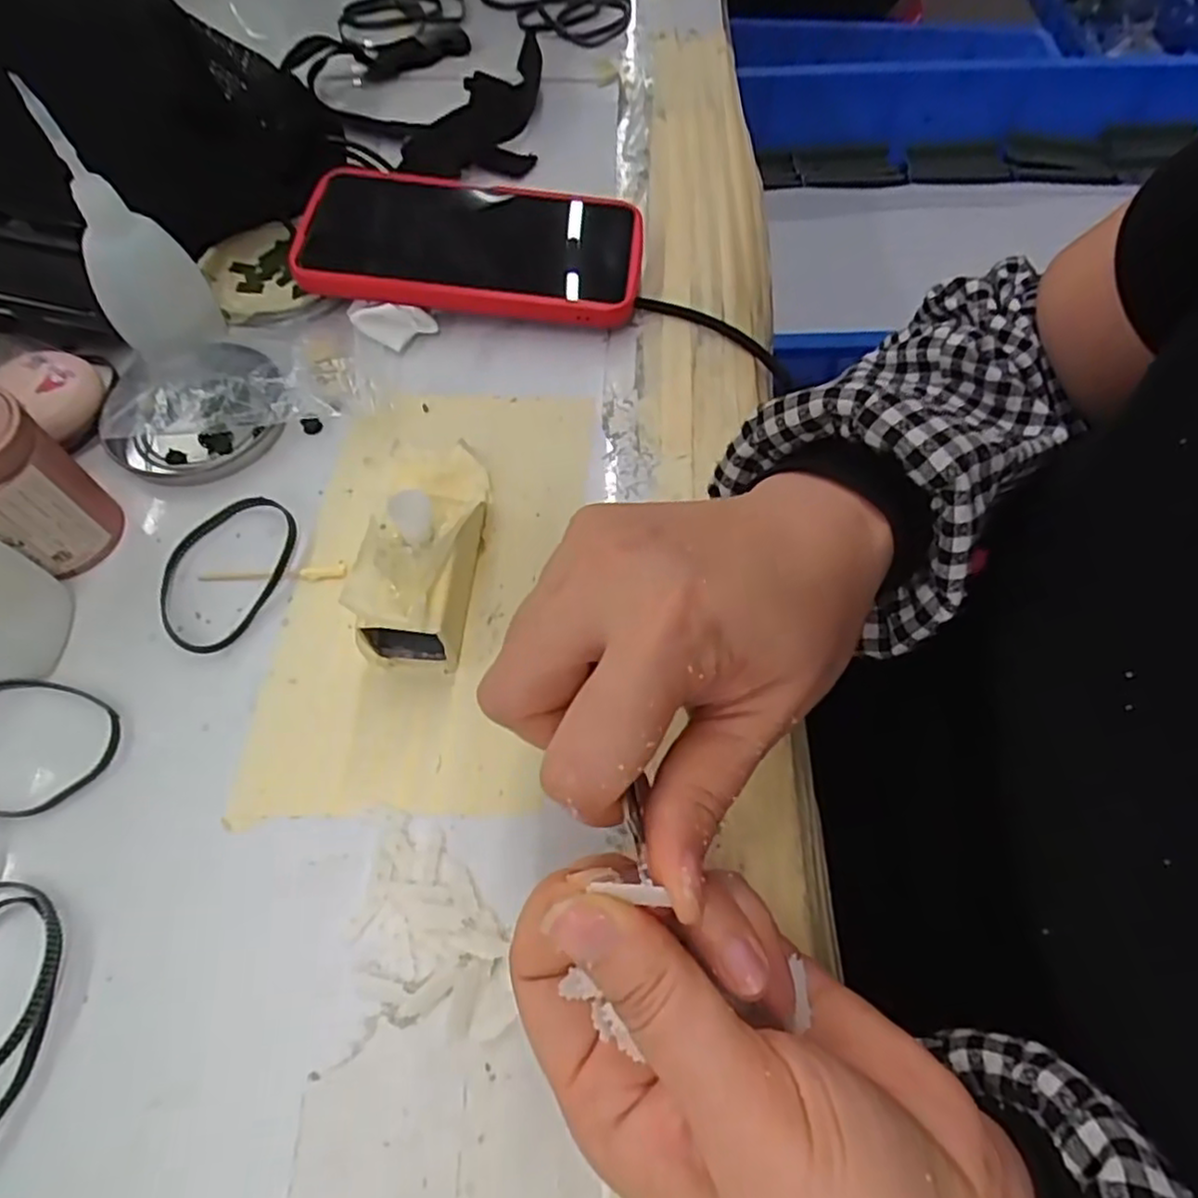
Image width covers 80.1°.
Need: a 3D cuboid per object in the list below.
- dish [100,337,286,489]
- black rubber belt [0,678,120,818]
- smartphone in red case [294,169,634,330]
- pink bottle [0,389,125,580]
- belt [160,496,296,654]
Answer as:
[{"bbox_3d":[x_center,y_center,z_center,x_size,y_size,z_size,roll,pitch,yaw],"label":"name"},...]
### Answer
[{"bbox_3d":[-0.182,-0.090,0.319,0.074,0.019,0.069,0,61,1],"label":"dish"},{"bbox_3d":[-0.207,0.051,0.252,0.069,0.004,0.048,15,62,9],"label":"black rubber belt"},{"bbox_3d":[-0.064,-0.178,0.364,0.167,0.027,0.084,4,61,3],"label":"smartphone in red case"},{"bbox_3d":[-0.220,-0.042,0.268,0.037,0.067,0.044,38,68,20],"label":"pink bottle"},{"bbox_3d":[-0.152,-0.013,0.289,0.048,0.005,0.070,21,63,12],"label":"belt"}]

